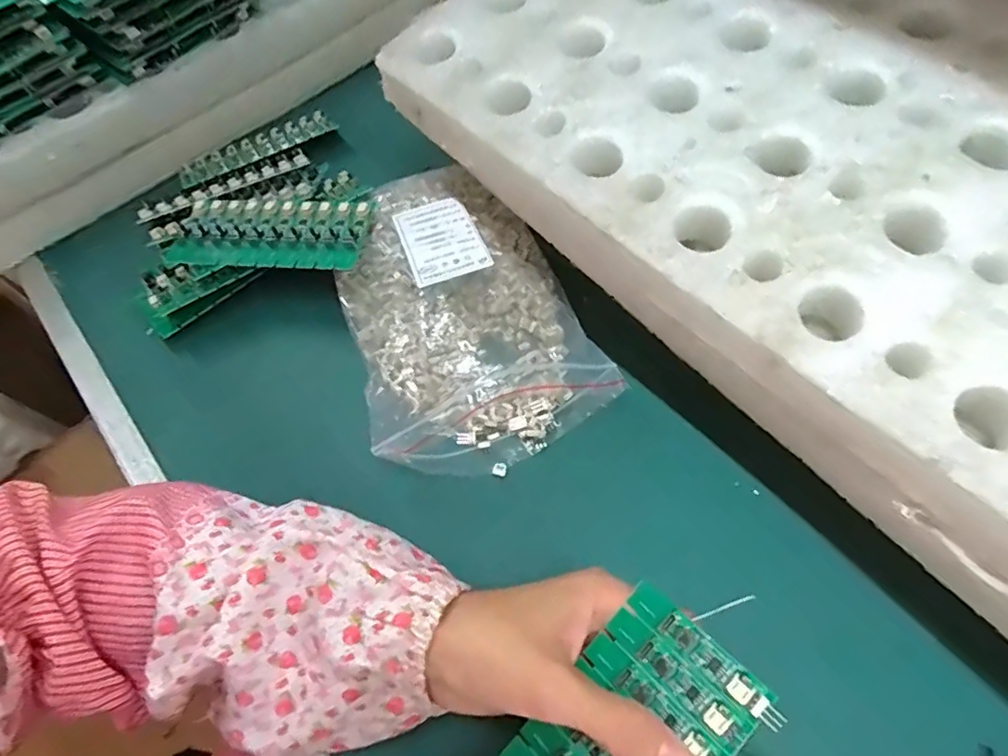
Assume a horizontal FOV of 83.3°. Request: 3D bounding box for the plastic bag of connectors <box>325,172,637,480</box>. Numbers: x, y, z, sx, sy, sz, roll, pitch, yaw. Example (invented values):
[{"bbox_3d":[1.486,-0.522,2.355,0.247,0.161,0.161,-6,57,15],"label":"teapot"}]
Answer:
[{"bbox_3d":[-0.036,-0.052,0.382,0.149,0.051,0.229,-22,60,-8],"label":"plastic bag of connectors"}]

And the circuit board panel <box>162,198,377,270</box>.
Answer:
[{"bbox_3d":[-0.166,-0.104,0.399,0.143,0.012,0.061,6,66,11],"label":"circuit board panel"}]

